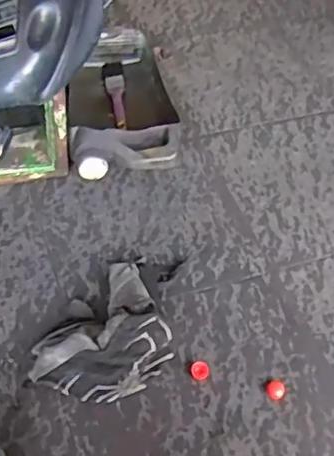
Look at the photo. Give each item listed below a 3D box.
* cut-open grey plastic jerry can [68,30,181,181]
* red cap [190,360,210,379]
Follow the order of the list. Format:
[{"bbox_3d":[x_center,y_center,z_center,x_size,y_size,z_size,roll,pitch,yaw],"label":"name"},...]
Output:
[{"bbox_3d":[-0.079,-0.201,0.997,0.160,0.094,0.344,-3,51,-8],"label":"cut-open grey plastic jerry can"},{"bbox_3d":[0.042,0.178,0.747,0.023,0.006,0.022,2,51,-3],"label":"red cap"}]

